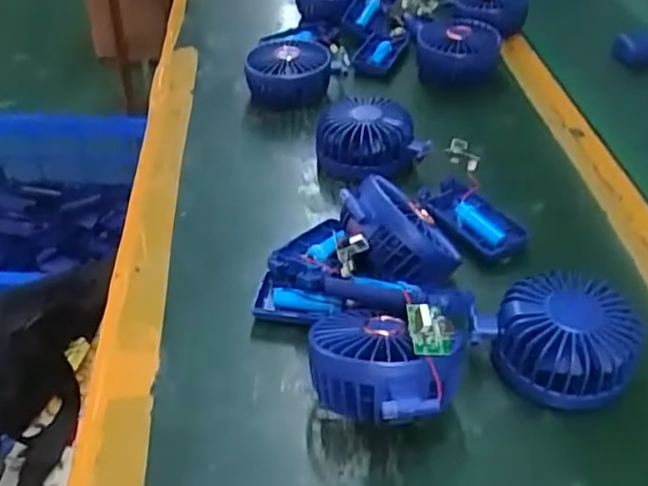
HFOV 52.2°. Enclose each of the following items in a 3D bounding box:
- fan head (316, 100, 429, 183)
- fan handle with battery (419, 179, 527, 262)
[{"bbox_3d":[0.037,-0.089,0.582,0.082,0.047,0.091,-23,44,-22],"label":"fan head"},{"bbox_3d":[0.117,-0.018,0.521,0.049,0.016,0.084,-25,45,-24],"label":"fan handle with battery"}]

